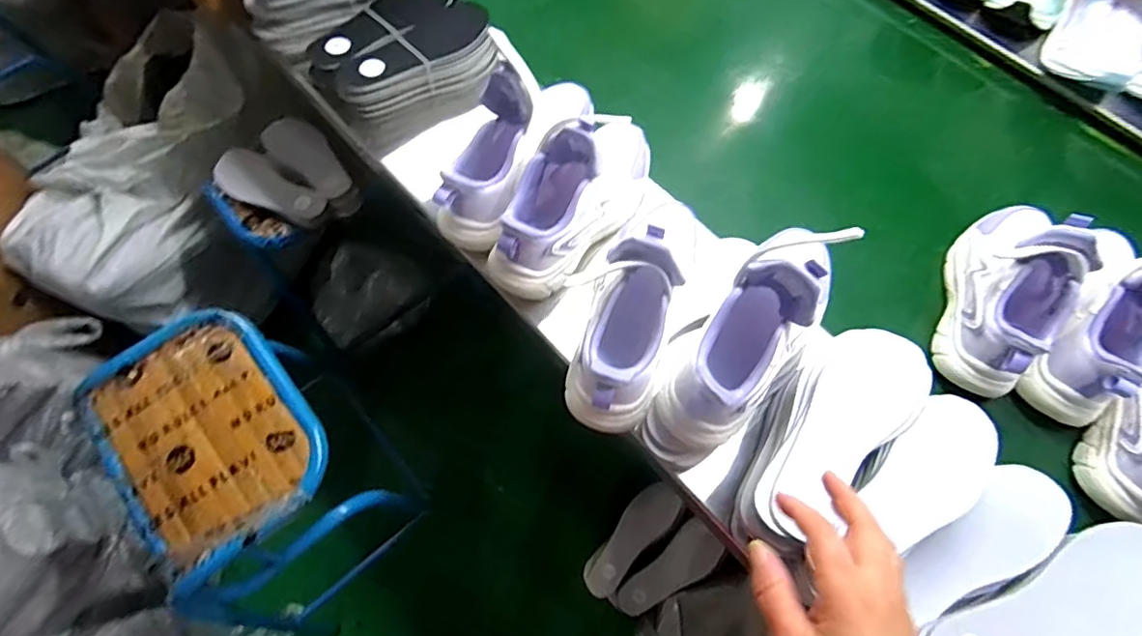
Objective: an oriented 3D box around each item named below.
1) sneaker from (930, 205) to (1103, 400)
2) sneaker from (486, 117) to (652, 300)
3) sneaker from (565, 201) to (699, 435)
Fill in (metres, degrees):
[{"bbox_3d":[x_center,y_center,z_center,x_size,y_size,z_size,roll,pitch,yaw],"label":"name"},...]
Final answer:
[{"bbox_3d":[0.483,-0.042,0.587,0.100,0.127,0.243,22,67,9],"label":"sneaker"},{"bbox_3d":[0.008,-0.147,0.582,0.099,0.113,0.256,25,68,10],"label":"sneaker"},{"bbox_3d":[0.071,-0.013,0.499,0.099,0.120,0.221,19,67,7],"label":"sneaker"}]

